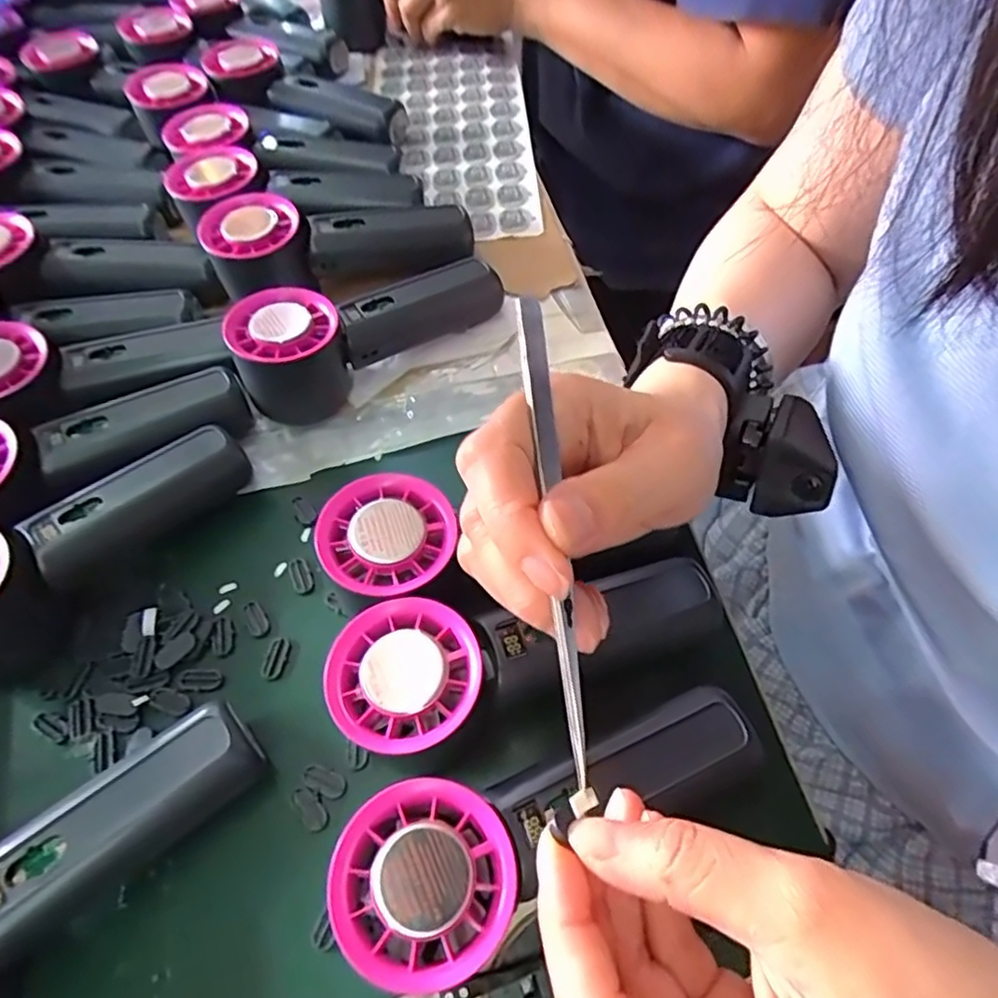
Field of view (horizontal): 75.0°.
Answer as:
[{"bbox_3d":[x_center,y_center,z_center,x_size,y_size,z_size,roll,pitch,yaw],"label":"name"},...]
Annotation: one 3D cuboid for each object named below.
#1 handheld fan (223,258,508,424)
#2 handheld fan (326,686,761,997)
[{"bbox_3d":[-0.074,-0.103,0.372,0.155,0.055,0.051,-35,62,-17],"label":"handheld fan"},{"bbox_3d":[0.023,0.117,0.231,0.151,0.055,0.054,-18,59,-8],"label":"handheld fan"}]

